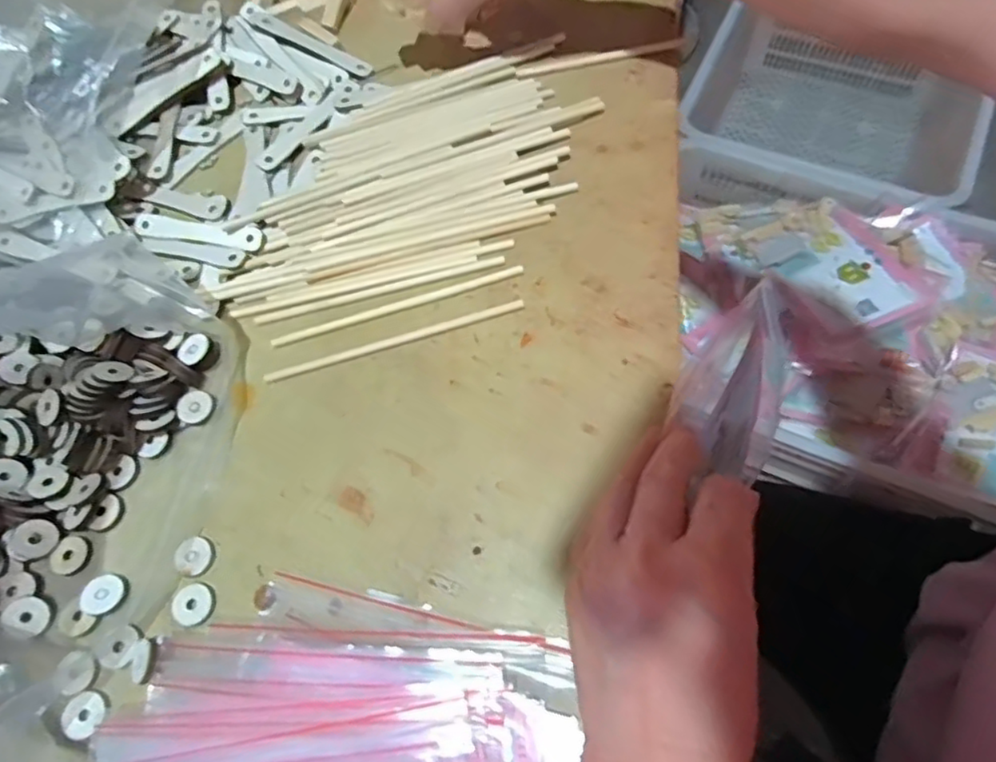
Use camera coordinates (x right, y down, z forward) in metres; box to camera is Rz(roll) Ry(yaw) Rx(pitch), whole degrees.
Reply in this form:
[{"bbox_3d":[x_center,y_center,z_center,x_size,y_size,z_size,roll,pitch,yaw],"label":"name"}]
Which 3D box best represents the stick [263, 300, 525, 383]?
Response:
[{"bbox_3d":[-0.058,-0.023,0.349,0.148,0.005,0.006,-15,65,-5],"label":"stick"}]

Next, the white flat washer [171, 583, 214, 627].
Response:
[{"bbox_3d":[-0.146,0.106,0.300,0.019,0.004,0.018,-2,64,4],"label":"white flat washer"}]

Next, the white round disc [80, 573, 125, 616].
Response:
[{"bbox_3d":[-0.191,0.103,0.305,0.020,0.005,0.019,-2,64,4],"label":"white round disc"}]

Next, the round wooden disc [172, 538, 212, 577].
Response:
[{"bbox_3d":[-0.150,0.087,0.311,0.017,0.005,0.017,-2,64,4],"label":"round wooden disc"}]

